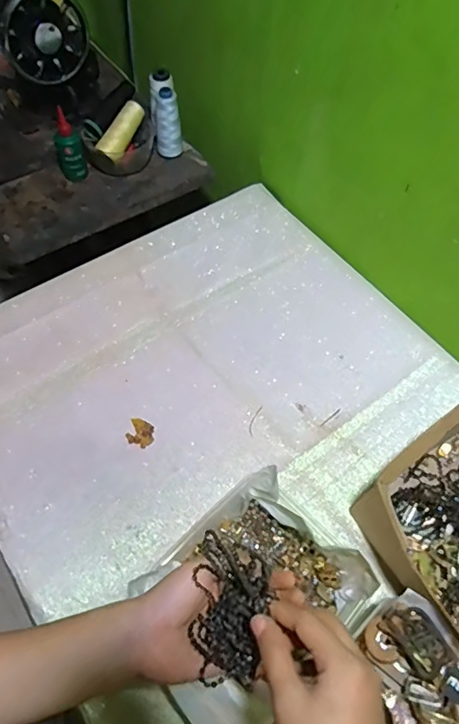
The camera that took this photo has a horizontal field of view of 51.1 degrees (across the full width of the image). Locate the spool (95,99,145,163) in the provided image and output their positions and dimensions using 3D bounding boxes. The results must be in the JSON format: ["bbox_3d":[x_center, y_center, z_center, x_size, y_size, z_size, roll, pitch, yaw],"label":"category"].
[{"bbox_3d":[-0.185,-0.397,0.827,0.037,0.035,0.110,27,82,14],"label":"spool"}]

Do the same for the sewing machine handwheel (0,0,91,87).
[{"bbox_3d":[-0.291,-0.514,0.768,0.133,0.135,0.035,-20,62,-14],"label":"sewing machine handwheel"}]

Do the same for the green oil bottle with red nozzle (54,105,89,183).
[{"bbox_3d":[-0.267,-0.357,0.796,0.043,0.122,0.028,-17,61,-11],"label":"green oil bottle with red nozzle"}]

